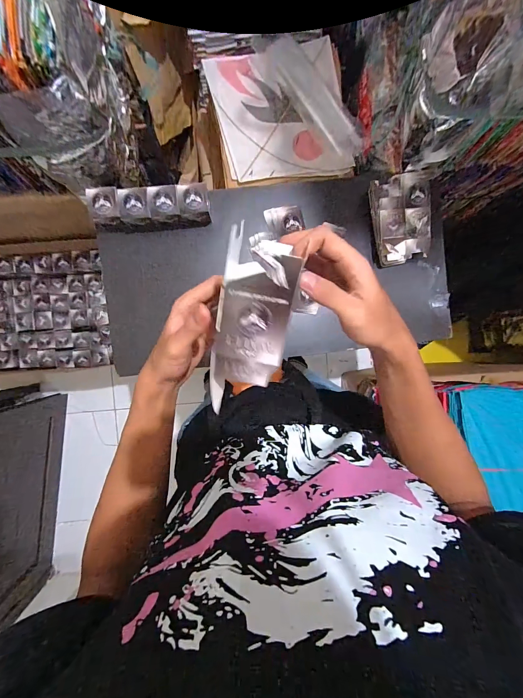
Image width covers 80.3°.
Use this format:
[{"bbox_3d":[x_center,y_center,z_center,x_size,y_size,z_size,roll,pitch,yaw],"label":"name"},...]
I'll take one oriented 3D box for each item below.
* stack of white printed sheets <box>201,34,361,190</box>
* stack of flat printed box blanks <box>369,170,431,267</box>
[{"bbox_3d":[0.058,-0.628,0.826,0.361,0.038,0.372,-11,92,-3],"label":"stack of white printed sheets"},{"bbox_3d":[0.317,-0.291,0.695,0.126,0.036,0.191,-8,92,-3],"label":"stack of flat printed box blanks"}]

